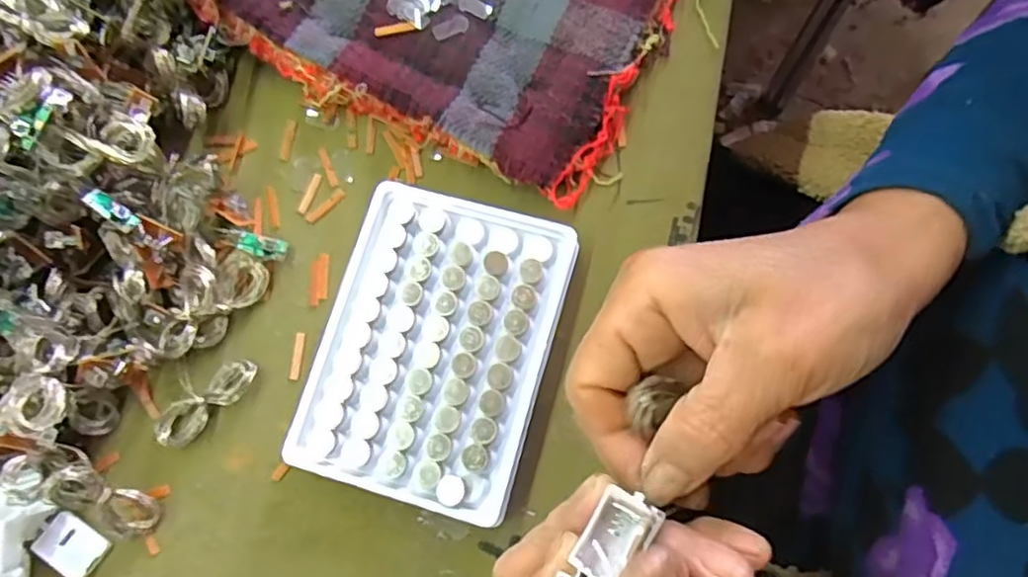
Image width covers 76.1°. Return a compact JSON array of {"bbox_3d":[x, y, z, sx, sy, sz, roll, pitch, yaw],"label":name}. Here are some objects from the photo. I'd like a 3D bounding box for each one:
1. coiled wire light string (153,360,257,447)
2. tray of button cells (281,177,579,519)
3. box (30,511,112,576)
[{"bbox_3d":[-0.140,0.049,0.294,0.050,0.009,0.023,-41,77,-6],"label":"coiled wire light string"},{"bbox_3d":[-0.033,0.024,0.284,0.095,0.021,0.129,15,78,8],"label":"tray of button cells"},{"bbox_3d":[-0.192,0.112,0.285,0.028,0.004,0.020,31,61,7],"label":"box"}]

